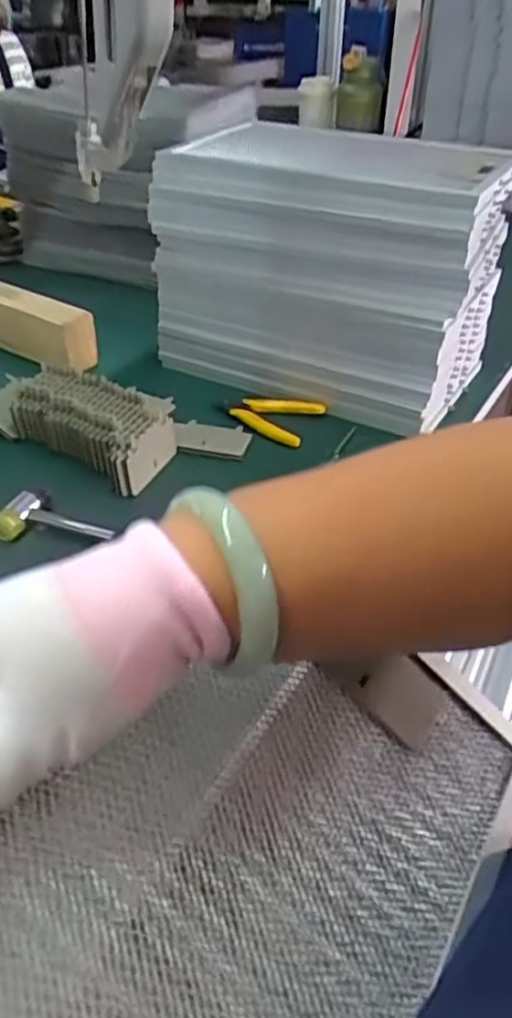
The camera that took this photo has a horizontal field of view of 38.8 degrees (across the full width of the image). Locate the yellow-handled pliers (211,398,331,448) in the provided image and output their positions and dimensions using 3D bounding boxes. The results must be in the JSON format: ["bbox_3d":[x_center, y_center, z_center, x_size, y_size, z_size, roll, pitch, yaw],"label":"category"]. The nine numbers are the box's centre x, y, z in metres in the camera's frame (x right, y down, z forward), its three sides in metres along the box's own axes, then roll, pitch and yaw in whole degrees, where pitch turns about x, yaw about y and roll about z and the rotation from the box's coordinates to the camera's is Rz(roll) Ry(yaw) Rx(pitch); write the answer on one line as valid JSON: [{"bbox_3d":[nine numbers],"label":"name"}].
[{"bbox_3d":[0.009,-0.103,0.776,0.110,0.013,0.071,18,40,22],"label":"yellow-handled pliers"}]

